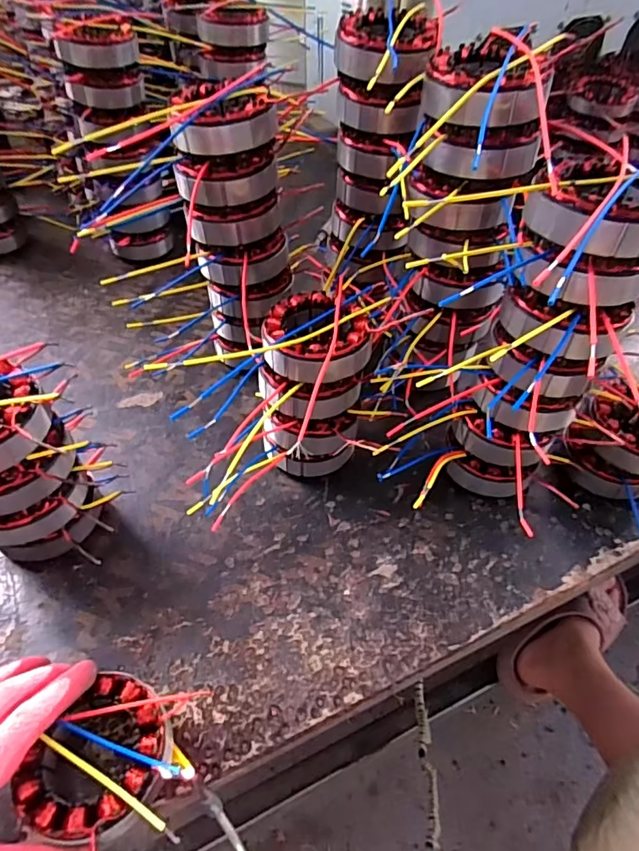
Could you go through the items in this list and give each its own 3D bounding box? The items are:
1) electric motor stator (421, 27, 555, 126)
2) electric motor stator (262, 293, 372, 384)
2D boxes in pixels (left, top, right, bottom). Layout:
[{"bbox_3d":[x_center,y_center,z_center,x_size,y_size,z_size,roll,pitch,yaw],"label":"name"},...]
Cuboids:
[{"bbox_3d":[0.117,-0.250,0.375,0.086,0.042,0.078,9,49,6],"label":"electric motor stator"},{"bbox_3d":[-0.005,-0.070,0.419,0.087,0.037,0.085,1,48,-1],"label":"electric motor stator"}]

